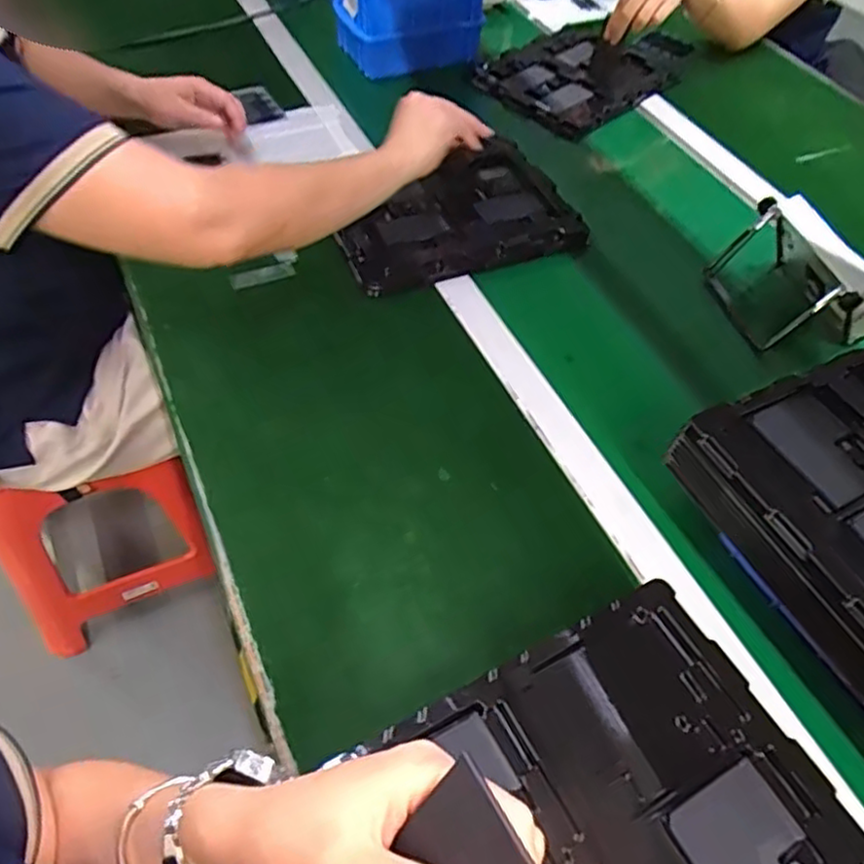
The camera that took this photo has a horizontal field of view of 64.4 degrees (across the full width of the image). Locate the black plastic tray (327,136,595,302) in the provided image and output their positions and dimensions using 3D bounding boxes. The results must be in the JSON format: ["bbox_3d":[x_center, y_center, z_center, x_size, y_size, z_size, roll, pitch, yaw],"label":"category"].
[{"bbox_3d":[0.028,-0.243,0.769,0.263,0.039,0.156,-20,58,-18],"label":"black plastic tray"}]

